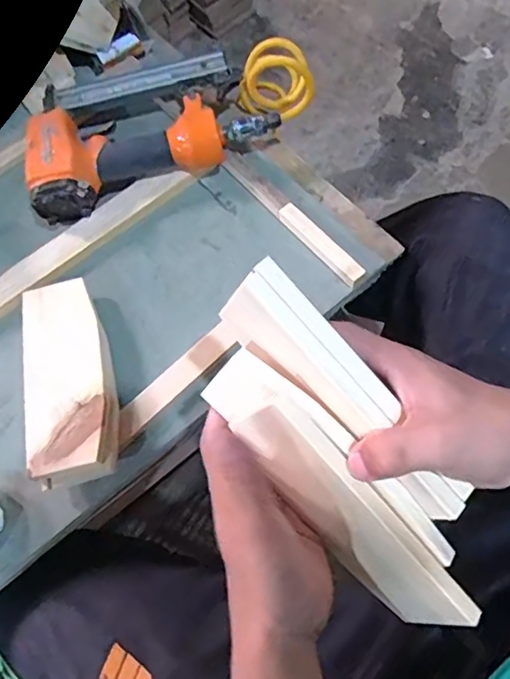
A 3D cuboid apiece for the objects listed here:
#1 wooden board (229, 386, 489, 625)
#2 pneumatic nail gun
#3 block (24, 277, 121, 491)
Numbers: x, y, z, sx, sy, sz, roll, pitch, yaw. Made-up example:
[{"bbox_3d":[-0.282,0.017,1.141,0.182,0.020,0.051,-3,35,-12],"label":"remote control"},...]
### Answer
[{"bbox_3d":[0.057,0.111,0.345,0.178,0.064,0.012,48,51,-3],"label":"wooden board"},{"bbox_3d":[-0.117,-0.225,0.576,0.253,0.061,0.157,-19,69,-5],"label":"pneumatic nail gun"},{"bbox_3d":[-0.165,0.034,0.489,0.076,0.037,0.184,-14,69,-3],"label":"block"}]

